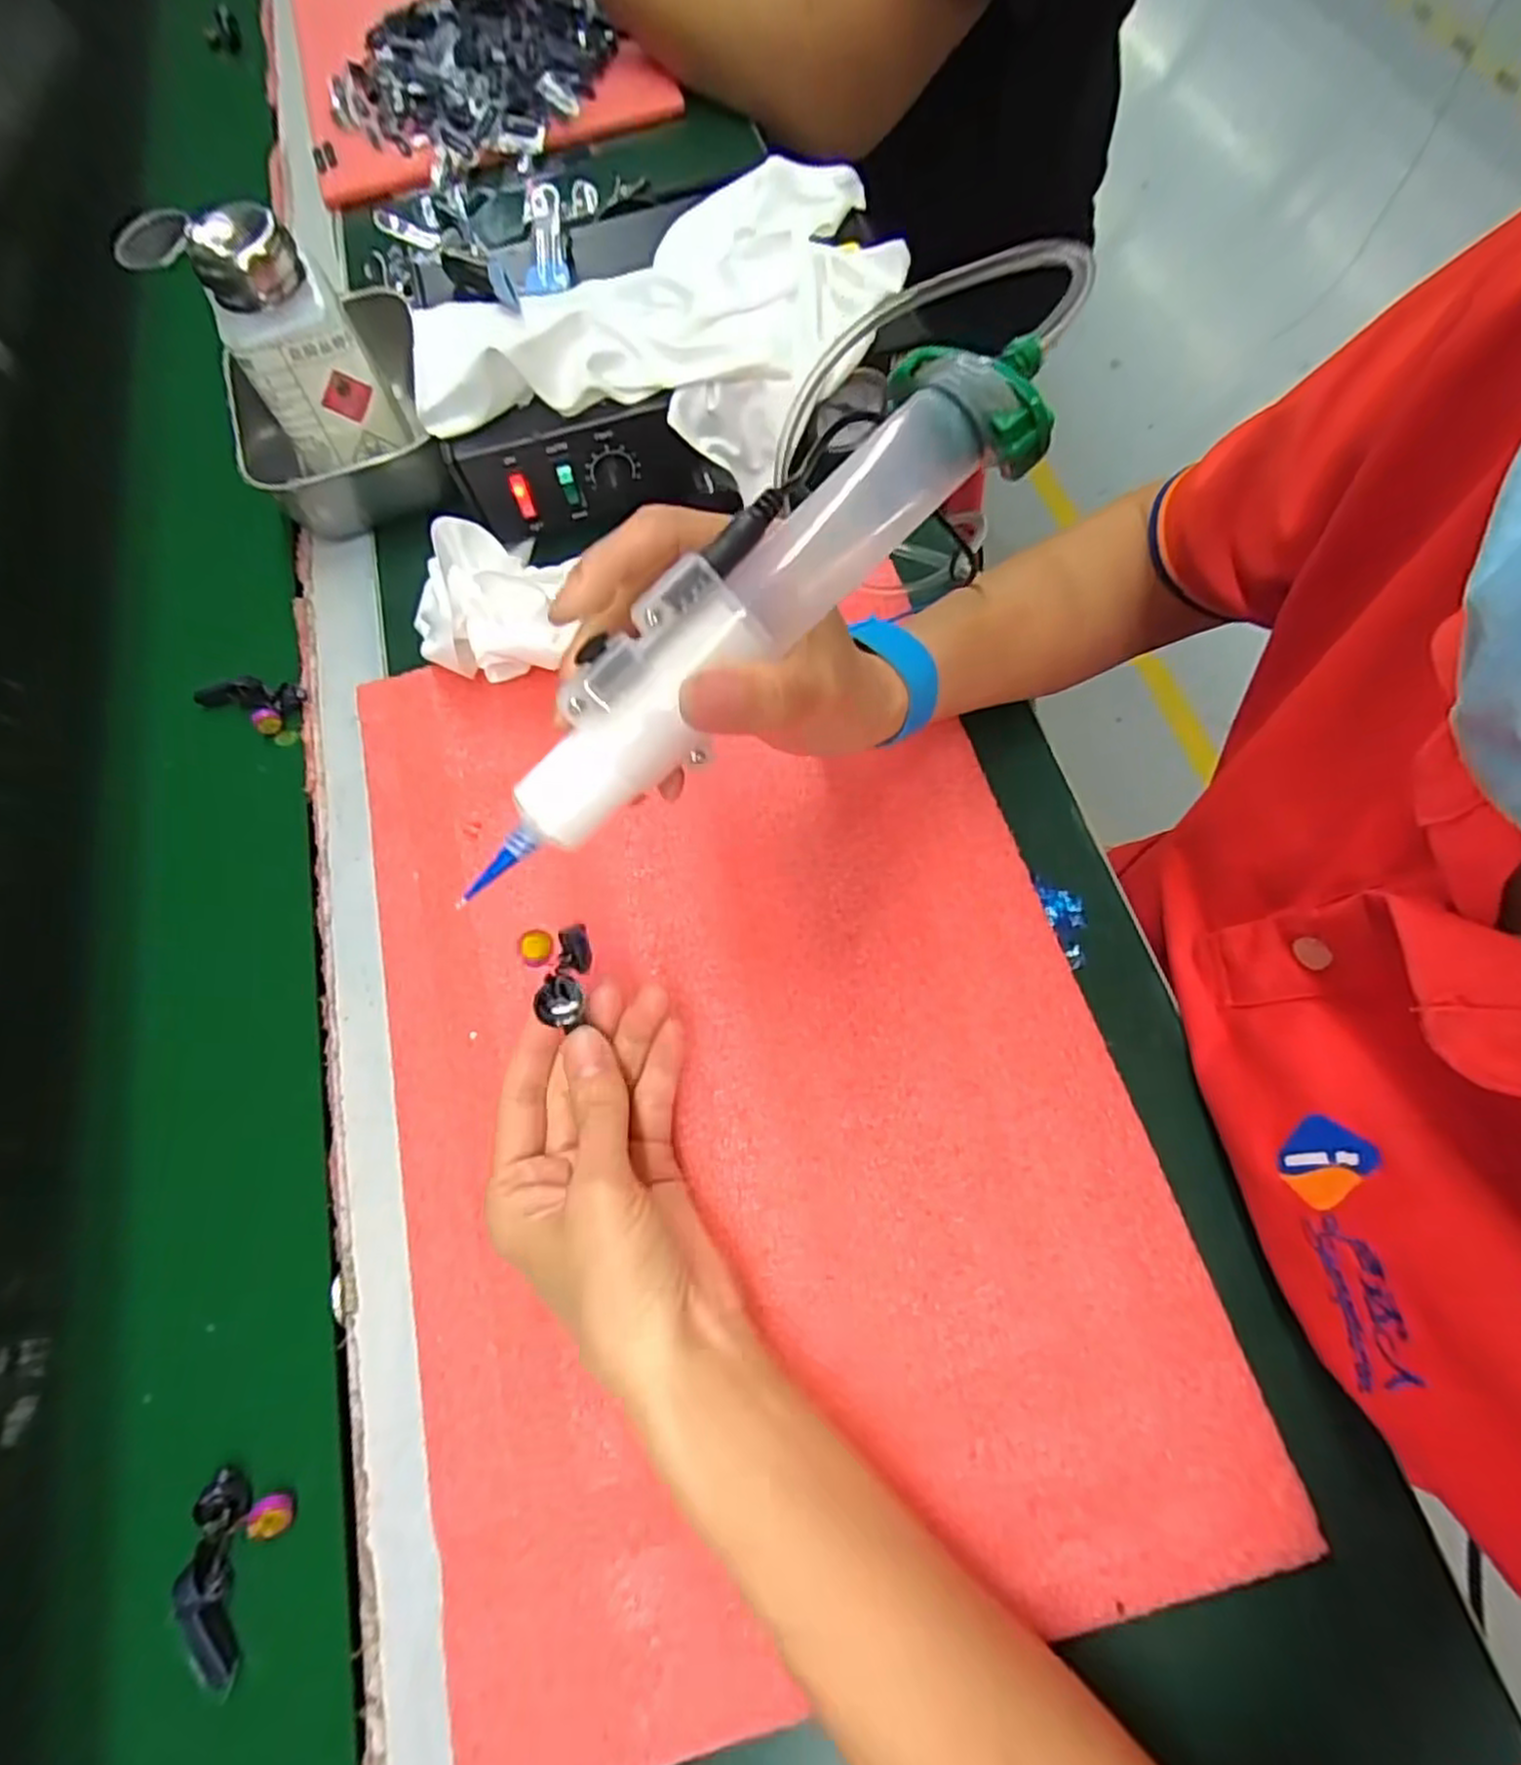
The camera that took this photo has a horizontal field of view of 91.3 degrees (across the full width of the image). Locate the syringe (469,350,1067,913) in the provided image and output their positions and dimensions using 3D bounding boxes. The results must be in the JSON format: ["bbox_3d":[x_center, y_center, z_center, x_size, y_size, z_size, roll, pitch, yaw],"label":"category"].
[{"bbox_3d":[-0.005,-0.067,0.198,0.187,0.029,0.043,-43,74,1],"label":"syringe"}]

